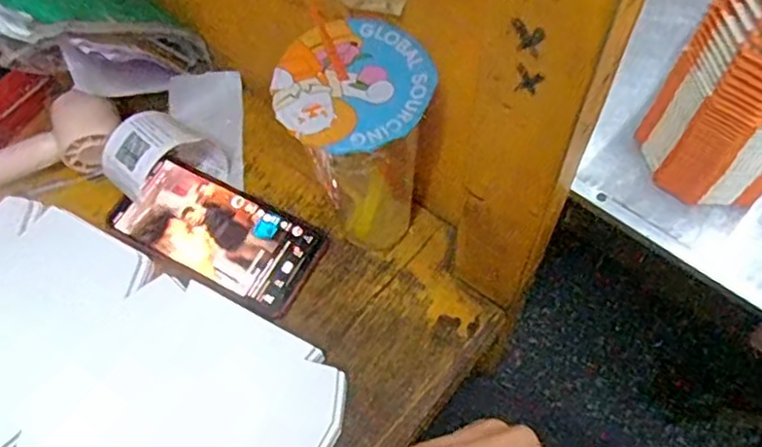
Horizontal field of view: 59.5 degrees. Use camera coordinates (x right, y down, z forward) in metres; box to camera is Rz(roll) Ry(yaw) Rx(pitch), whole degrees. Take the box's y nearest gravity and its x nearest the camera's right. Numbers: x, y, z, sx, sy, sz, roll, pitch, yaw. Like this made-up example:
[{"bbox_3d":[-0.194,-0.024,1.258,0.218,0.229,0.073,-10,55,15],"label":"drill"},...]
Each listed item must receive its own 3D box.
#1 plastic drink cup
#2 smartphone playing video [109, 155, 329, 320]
[{"bbox_3d":[-0.015,-0.035,0.447,0.084,0.185,0.085,-1,62,1],"label":"plastic drink cup"},{"bbox_3d":[-0.128,0.006,0.524,0.163,0.015,0.081,25,66,14],"label":"smartphone playing video"}]

